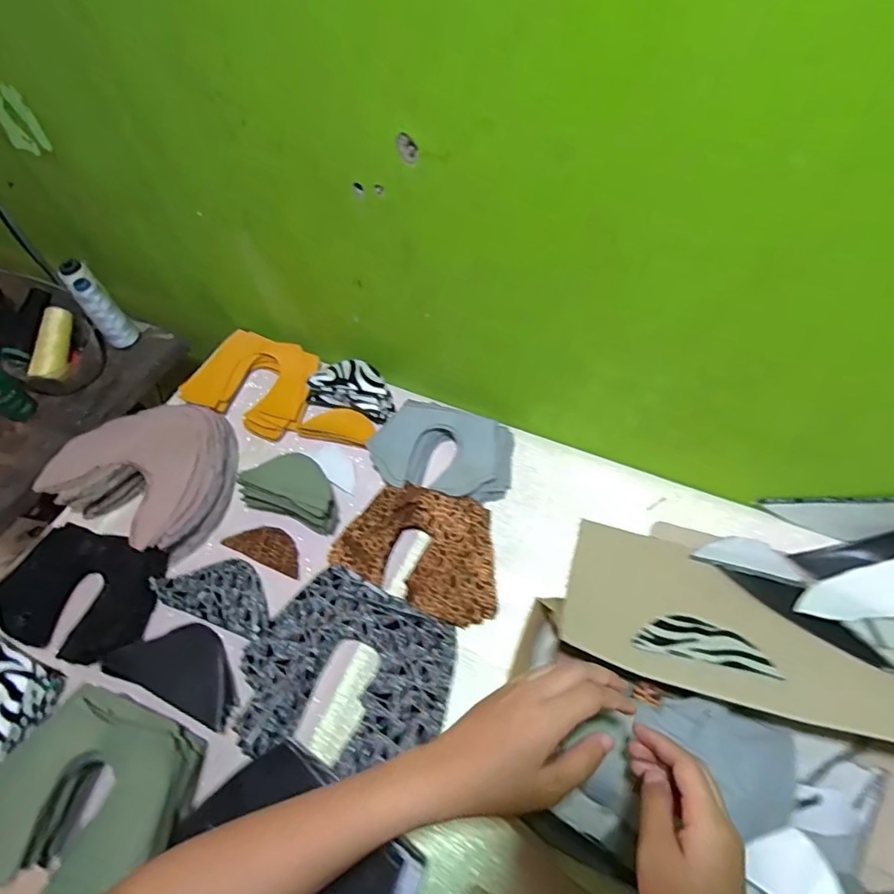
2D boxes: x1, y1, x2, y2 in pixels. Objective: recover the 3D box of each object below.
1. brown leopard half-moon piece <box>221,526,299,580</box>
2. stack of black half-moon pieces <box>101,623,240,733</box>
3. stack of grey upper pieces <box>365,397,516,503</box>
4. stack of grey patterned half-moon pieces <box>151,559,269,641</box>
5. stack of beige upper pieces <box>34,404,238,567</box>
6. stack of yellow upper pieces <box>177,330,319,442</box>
[{"bbox_3d":[-0.211,0.117,0.624,0.100,0.007,0.045,20,56,16],"label":"brown leopard half-moon piece"},{"bbox_3d":[-0.269,0.219,0.535,0.141,0.029,0.073,17,59,15],"label":"stack of black half-moon pieces"},{"bbox_3d":[-0.002,0.010,0.643,0.164,0.034,0.120,20,60,17],"label":"stack of grey upper pieces"},{"bbox_3d":[-0.249,0.158,0.584,0.143,0.023,0.071,16,59,14],"label":"stack of grey patterned half-moon pieces"},{"bbox_3d":[-0.354,0.025,0.653,0.183,0.073,0.184,22,61,18],"label":"stack of beige upper pieces"},{"bbox_3d":[-0.269,-0.091,0.741,0.175,0.040,0.135,20,60,17],"label":"stack of yellow upper pieces"}]

